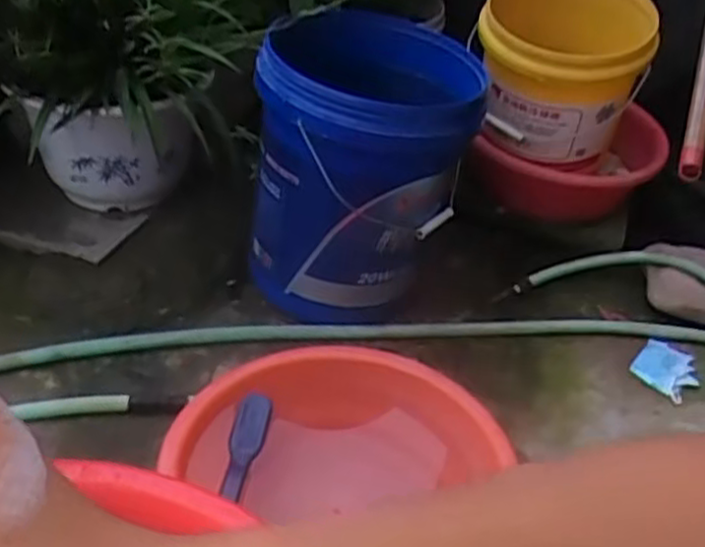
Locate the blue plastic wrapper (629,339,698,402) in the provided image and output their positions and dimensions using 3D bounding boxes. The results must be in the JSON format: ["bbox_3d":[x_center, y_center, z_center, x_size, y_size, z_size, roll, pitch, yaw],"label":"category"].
[{"bbox_3d":[0.457,0.135,1.090,0.086,0.005,0.105,27,41,26],"label":"blue plastic wrapper"}]

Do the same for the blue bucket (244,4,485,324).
[{"bbox_3d":[0.018,-0.165,1.114,0.282,0.356,0.344,13,37,3],"label":"blue bucket"}]

